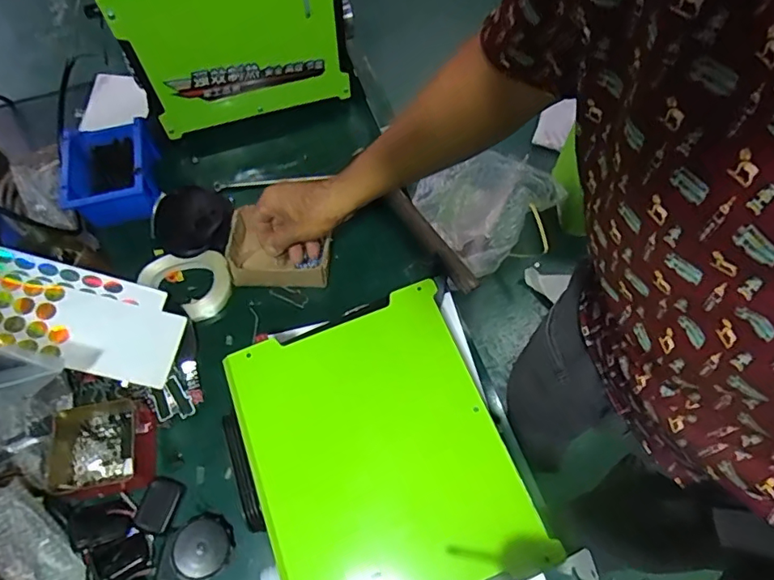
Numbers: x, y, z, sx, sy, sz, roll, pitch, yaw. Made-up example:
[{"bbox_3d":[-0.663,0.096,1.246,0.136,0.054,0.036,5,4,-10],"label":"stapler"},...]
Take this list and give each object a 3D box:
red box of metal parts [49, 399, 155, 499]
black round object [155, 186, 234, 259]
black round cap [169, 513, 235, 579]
[{"bbox_3d":[-0.349,0.194,0.614,0.122,0.042,0.101,-11,64,-5],"label":"red box of metal parts"},{"bbox_3d":[-0.283,-0.105,0.747,0.107,0.034,0.117,-13,65,-6],"label":"black round object"},{"bbox_3d":[-0.209,0.290,0.579,0.064,0.028,0.065,0,64,0],"label":"black round cap"}]

